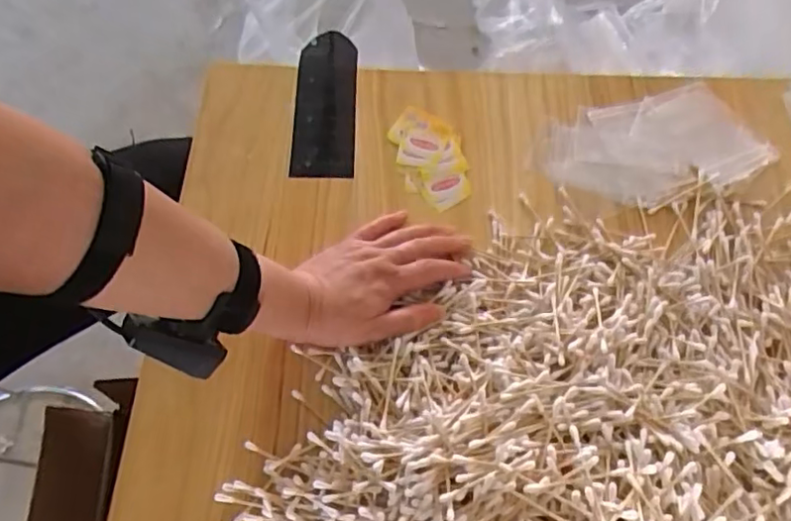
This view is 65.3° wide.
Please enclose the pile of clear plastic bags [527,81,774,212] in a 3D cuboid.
[{"bbox_3d":[0.239,-0.107,0.583,0.198,0.013,0.126,-18,67,-7],"label":"pile of clear plastic bags"}]

